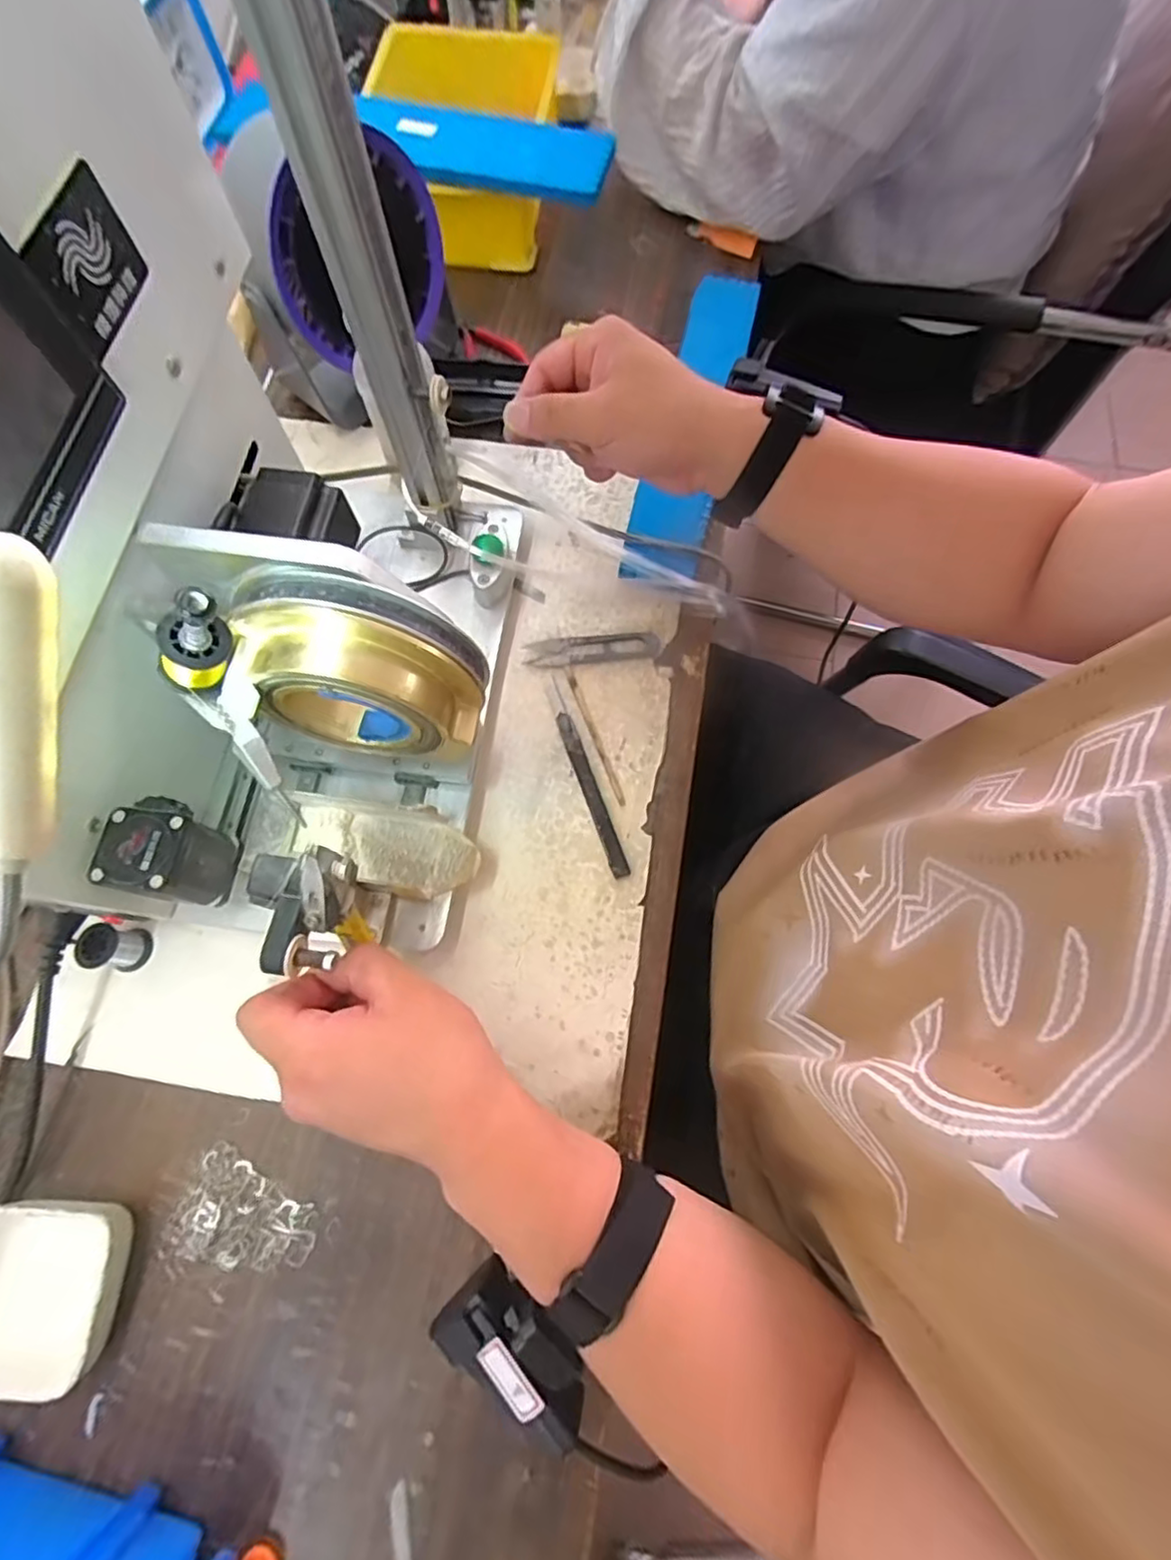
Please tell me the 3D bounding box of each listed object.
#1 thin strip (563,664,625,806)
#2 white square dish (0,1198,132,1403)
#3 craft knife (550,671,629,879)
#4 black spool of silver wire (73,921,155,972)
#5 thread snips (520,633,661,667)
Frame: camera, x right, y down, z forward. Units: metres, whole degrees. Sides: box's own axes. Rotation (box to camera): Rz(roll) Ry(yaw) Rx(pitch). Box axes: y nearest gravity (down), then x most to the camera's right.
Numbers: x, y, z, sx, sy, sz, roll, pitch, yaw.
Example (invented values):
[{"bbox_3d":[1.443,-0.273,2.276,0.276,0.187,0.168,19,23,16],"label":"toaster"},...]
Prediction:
[{"bbox_3d":[0.006,-0.035,0.458,0.006,0.004,0.114,-20,73,-7],"label":"thin strip"},{"bbox_3d":[-0.295,0.276,0.339,0.080,0.033,0.083,6,72,2],"label":"white square dish"},{"bbox_3d":[-0.002,-0.004,0.449,0.013,0.007,0.154,-19,73,-7],"label":"craft knife"},{"bbox_3d":[-0.297,0.106,0.395,0.024,0.035,0.026,0,72,-1],"label":"black spool of silver wire"},{"bbox_3d":[0.006,-0.101,0.480,0.103,0.008,0.024,-5,72,-2],"label":"thread snips"}]

